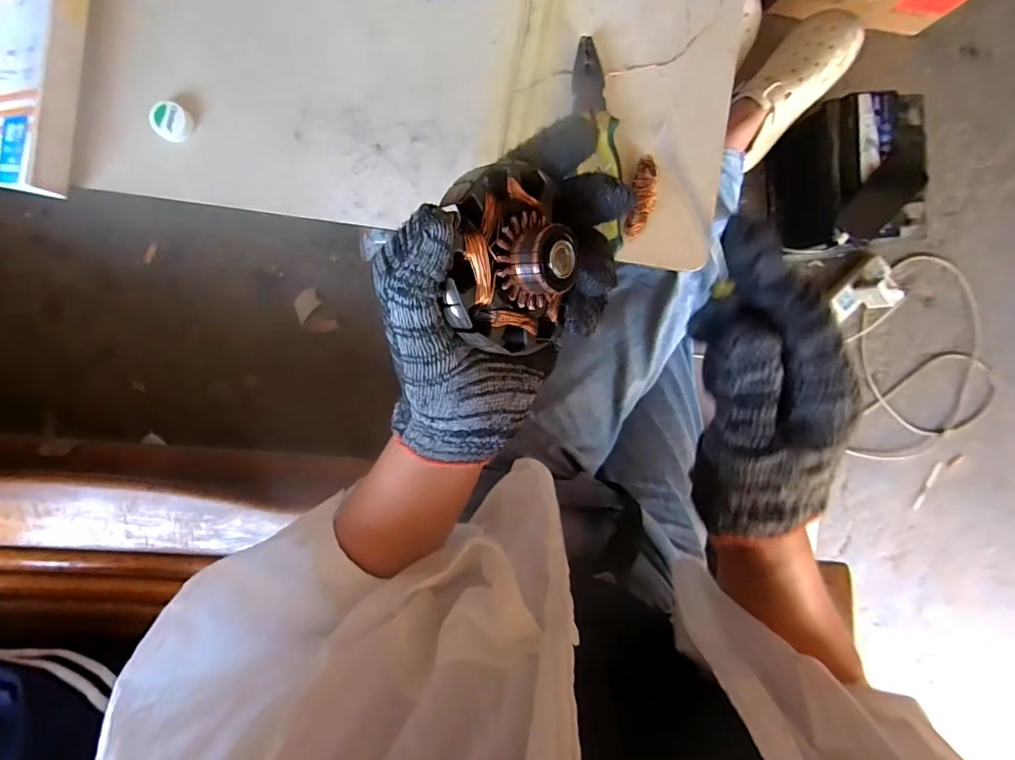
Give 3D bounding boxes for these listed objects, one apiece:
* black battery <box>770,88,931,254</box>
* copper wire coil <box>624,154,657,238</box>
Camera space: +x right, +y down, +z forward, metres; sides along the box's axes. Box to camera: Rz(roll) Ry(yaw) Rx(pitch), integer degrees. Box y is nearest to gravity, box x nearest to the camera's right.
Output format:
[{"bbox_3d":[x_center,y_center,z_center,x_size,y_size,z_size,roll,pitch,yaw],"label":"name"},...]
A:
[{"bbox_3d":[0.596,-0.353,0.856,0.182,0.180,0.232,-8,95,-5],"label":"black battery"},{"bbox_3d":[0.133,-0.180,0.468,0.021,0.017,0.076,12,93,-6],"label":"copper wire coil"}]

